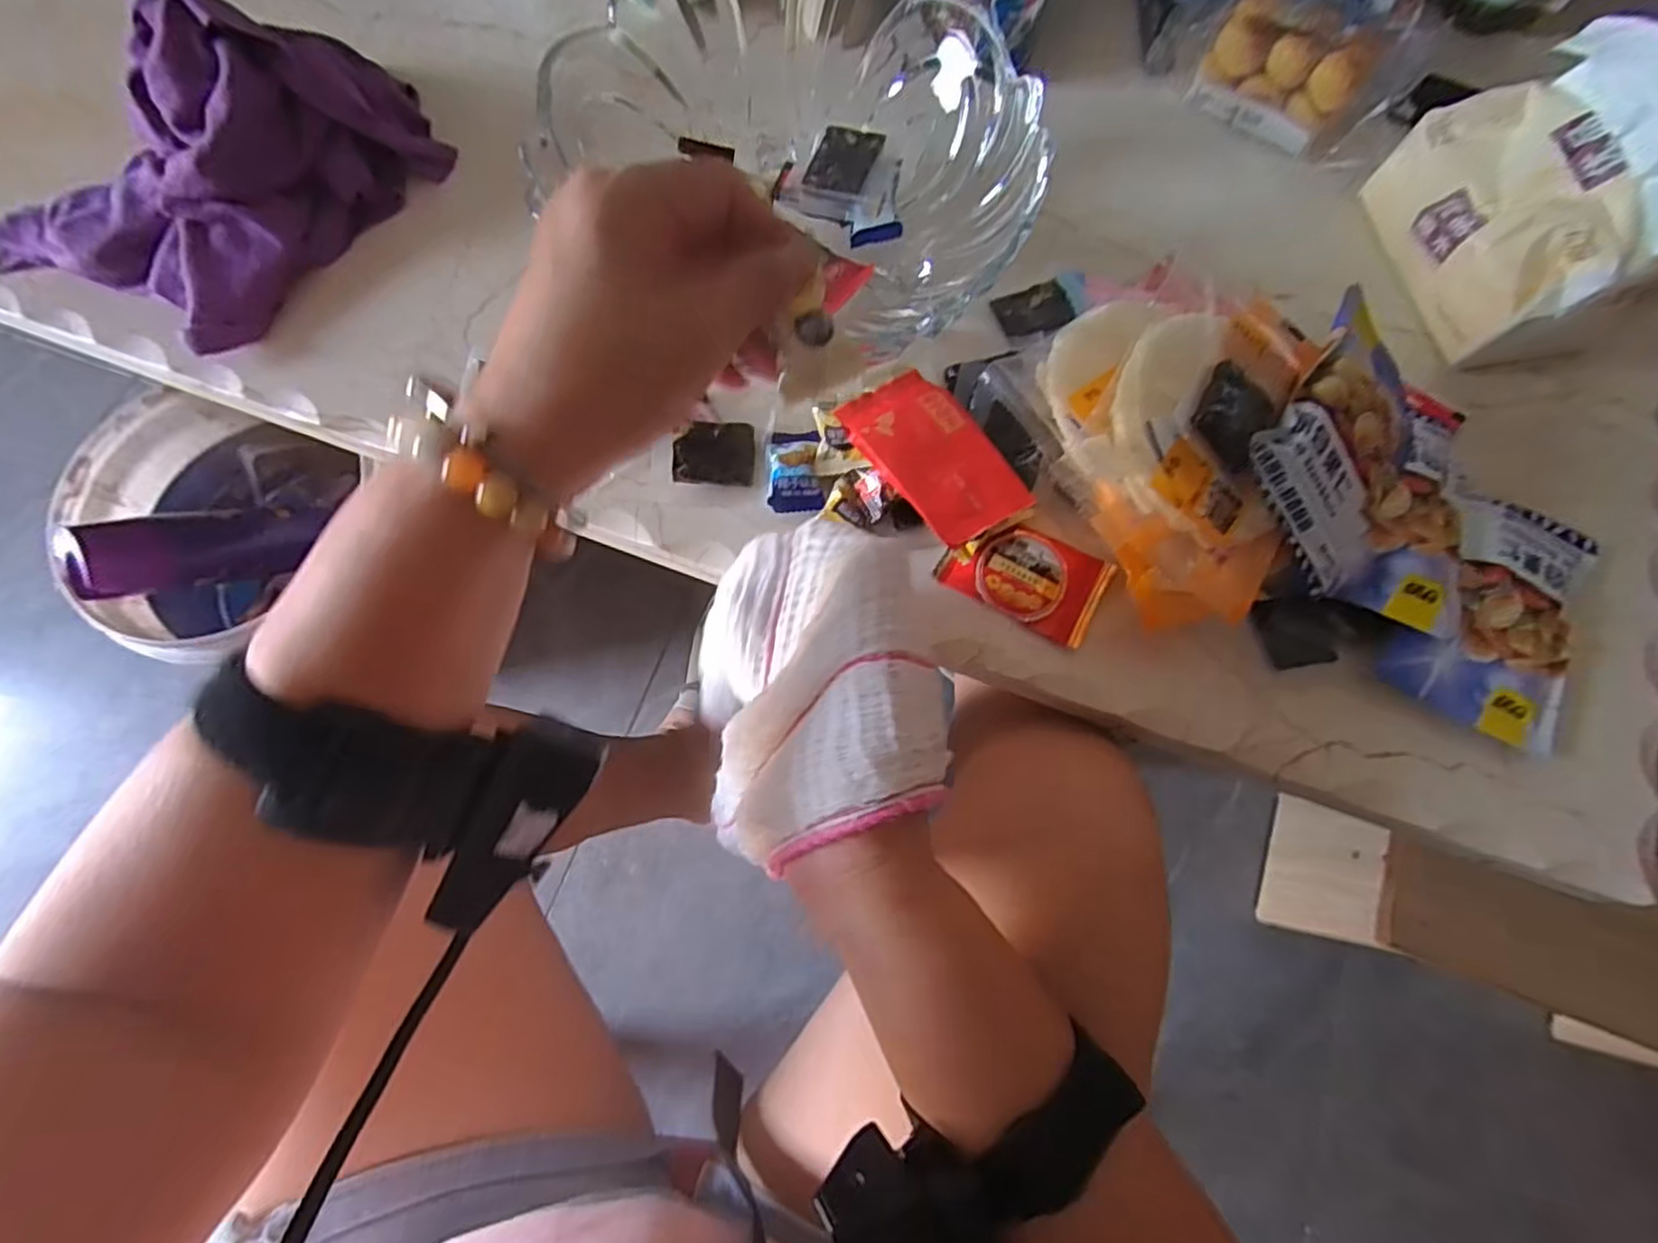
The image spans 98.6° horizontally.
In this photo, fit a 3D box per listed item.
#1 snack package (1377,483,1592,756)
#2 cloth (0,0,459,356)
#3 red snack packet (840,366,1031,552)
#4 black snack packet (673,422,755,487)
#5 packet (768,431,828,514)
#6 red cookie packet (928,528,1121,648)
[{"bbox_3d":[0.324,-0.008,0.349,0.087,0.023,0.121,26,75,6],"label":"snack package"},{"bbox_3d":[-0.344,-0.256,0.387,0.154,0.075,0.223,40,77,10],"label":"cloth"},{"bbox_3d":[0.051,-0.084,0.355,0.052,0.010,0.100,-31,70,-13],"label":"red snack packet"},{"bbox_3d":[-0.059,-0.089,0.372,0.040,0.011,0.032,0,74,-1],"label":"black snack packet"},{"bbox_3d":[-0.017,-0.080,0.371,0.027,0.004,0.047,-4,74,-2],"label":"packet"},{"bbox_3d":[0.099,-0.025,0.359,0.077,0.009,0.049,27,75,7],"label":"red cookie packet"}]

